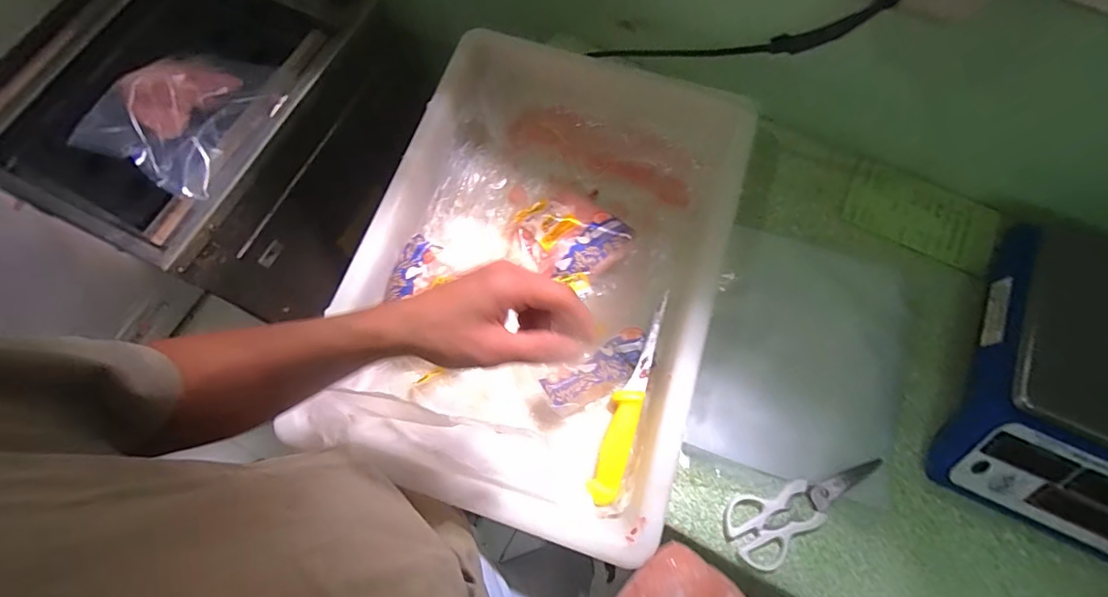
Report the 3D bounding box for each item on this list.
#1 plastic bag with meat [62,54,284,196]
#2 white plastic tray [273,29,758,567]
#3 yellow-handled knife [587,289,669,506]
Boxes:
[{"bbox_3d":[-0.524,-0.277,0.683,0.198,0.048,0.239,26,73,8],"label":"plastic bag with meat"},{"bbox_3d":[-0.007,-0.048,0.600,0.435,0.078,0.596,15,72,4],"label":"white plastic tray"},{"bbox_3d":[0.091,0.114,0.569,0.034,0.017,0.250,18,72,5],"label":"yellow-handled knife"}]

